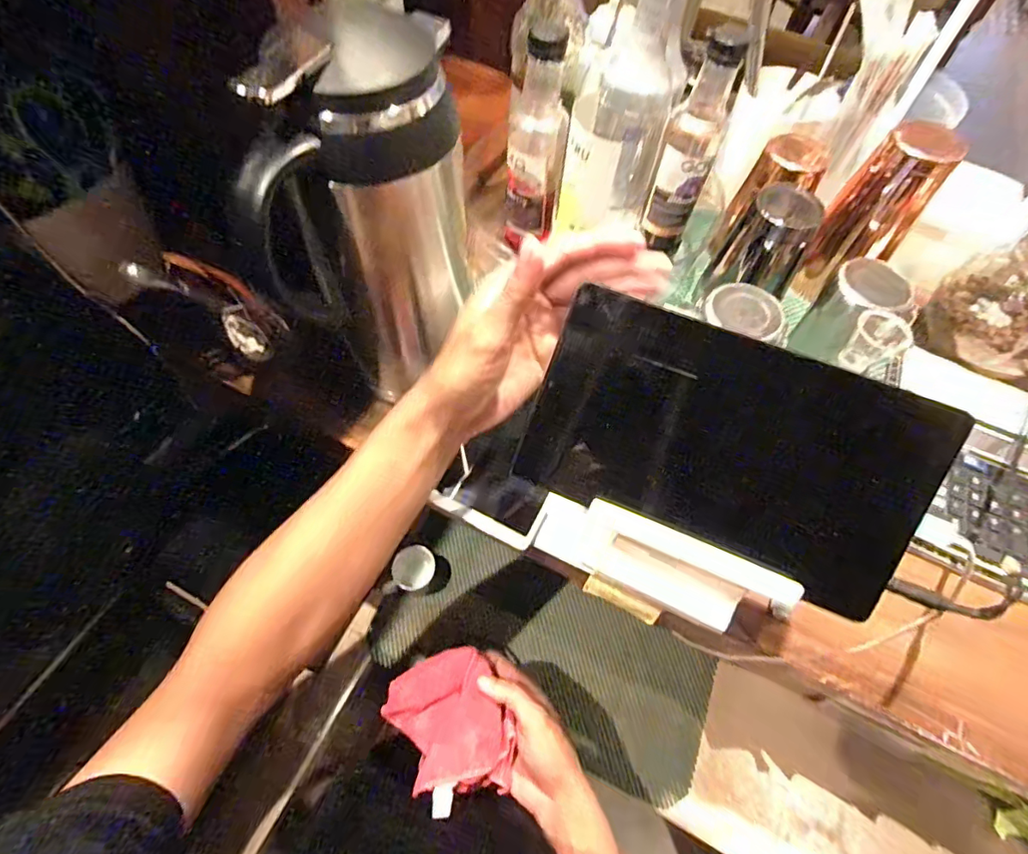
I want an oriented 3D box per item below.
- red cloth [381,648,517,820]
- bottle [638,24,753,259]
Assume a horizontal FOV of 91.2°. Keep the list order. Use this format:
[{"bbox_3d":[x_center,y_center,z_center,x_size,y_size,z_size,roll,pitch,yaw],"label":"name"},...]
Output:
[{"bbox_3d":[-0.056,0.265,0.445,0.092,0.042,0.113,-21,63,-14],"label":"red cloth"},{"bbox_3d":[0.169,-0.258,0.493,0.048,0.200,0.048,20,61,8],"label":"bottle"}]

